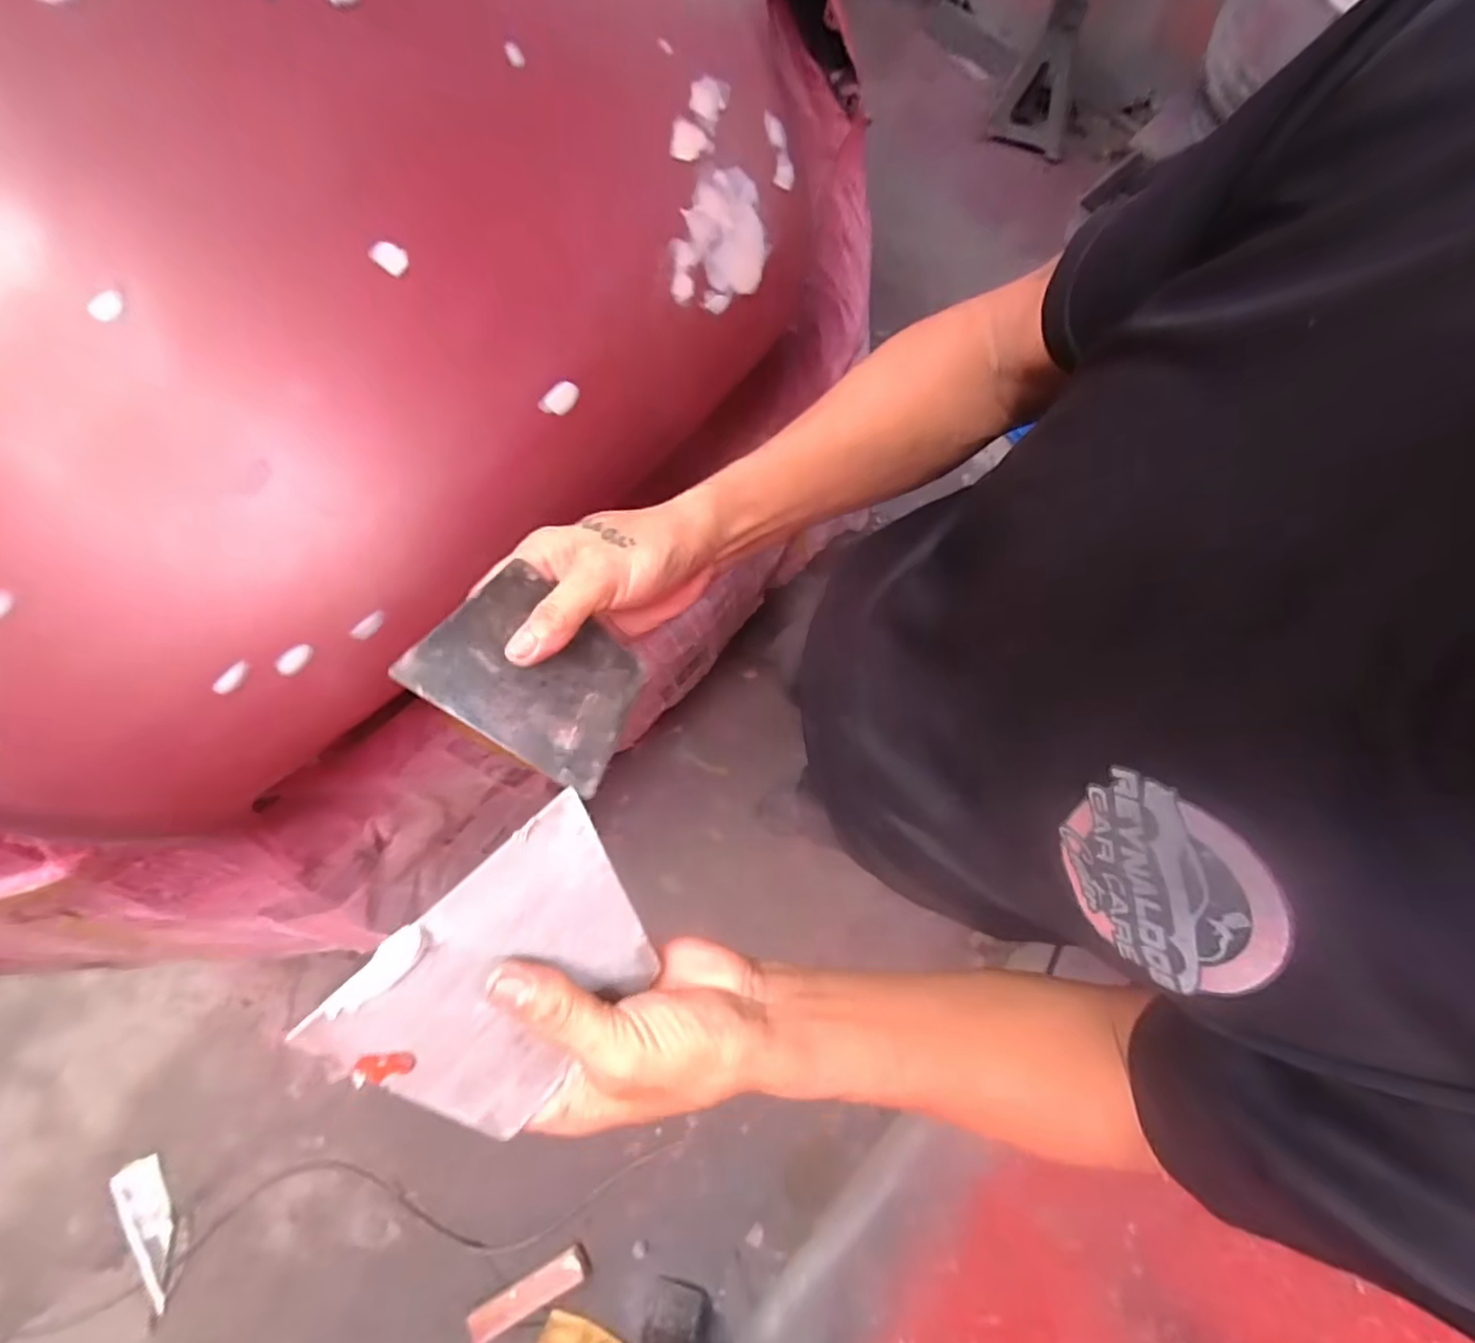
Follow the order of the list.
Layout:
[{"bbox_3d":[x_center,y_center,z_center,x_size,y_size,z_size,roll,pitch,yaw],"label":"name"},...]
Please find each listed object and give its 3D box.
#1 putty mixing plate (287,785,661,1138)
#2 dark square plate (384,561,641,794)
[{"bbox_3d":[-0.095,0.131,0.274,0.125,0.005,0.097,-46,108,-23],"label":"putty mixing plate"},{"bbox_3d":[-0.106,0.003,0.340,0.116,0.004,0.084,42,64,-30],"label":"dark square plate"}]

